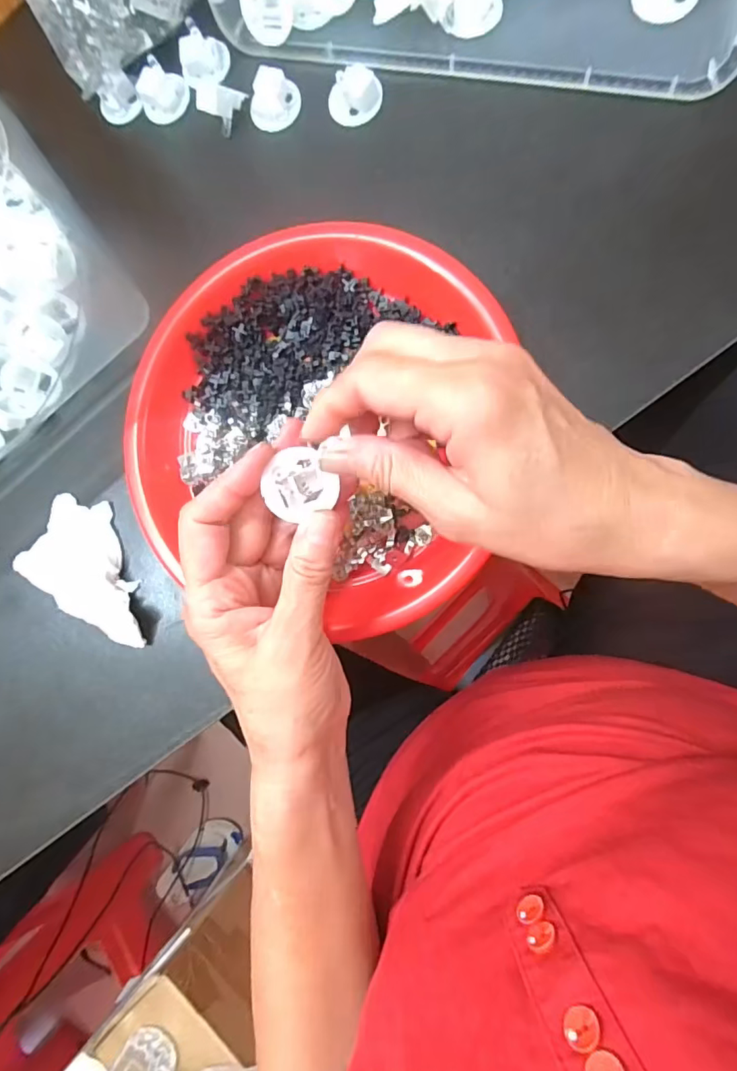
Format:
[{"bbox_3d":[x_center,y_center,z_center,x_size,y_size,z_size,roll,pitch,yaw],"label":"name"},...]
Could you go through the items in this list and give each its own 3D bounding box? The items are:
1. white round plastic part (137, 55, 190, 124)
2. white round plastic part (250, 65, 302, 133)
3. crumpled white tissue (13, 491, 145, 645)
[{"bbox_3d":[-0.137,-0.292,0.334,0.032,0.020,0.024,-42,87,8],"label":"white round plastic part"},{"bbox_3d":[-0.060,-0.274,0.320,0.023,0.019,0.029,35,94,10],"label":"white round plastic part"},{"bbox_3d":[-0.177,0.020,0.325,0.105,0.023,0.059,35,94,10],"label":"crumpled white tissue"}]

